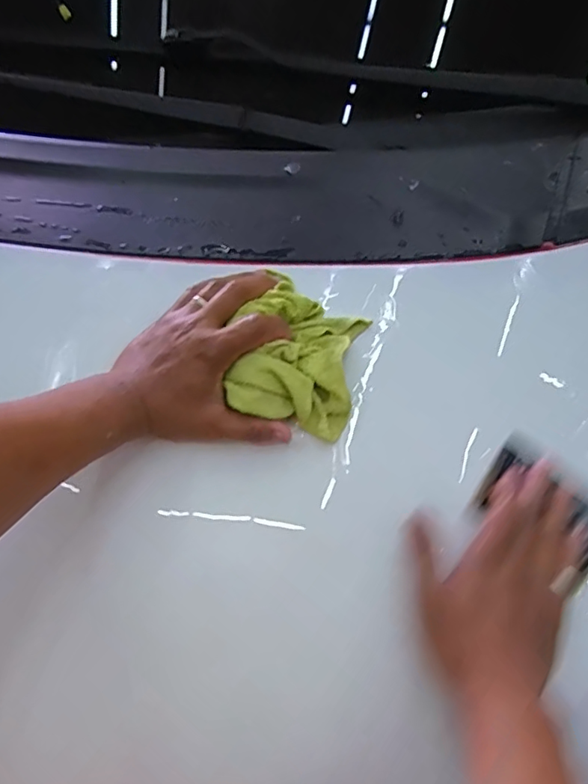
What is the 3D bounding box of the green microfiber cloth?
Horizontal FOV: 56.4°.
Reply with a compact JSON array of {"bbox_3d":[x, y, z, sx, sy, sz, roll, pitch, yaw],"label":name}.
[{"bbox_3d":[0.004,-0.029,0.458,0.094,0.065,0.111,7,58,8],"label":"green microfiber cloth"}]

